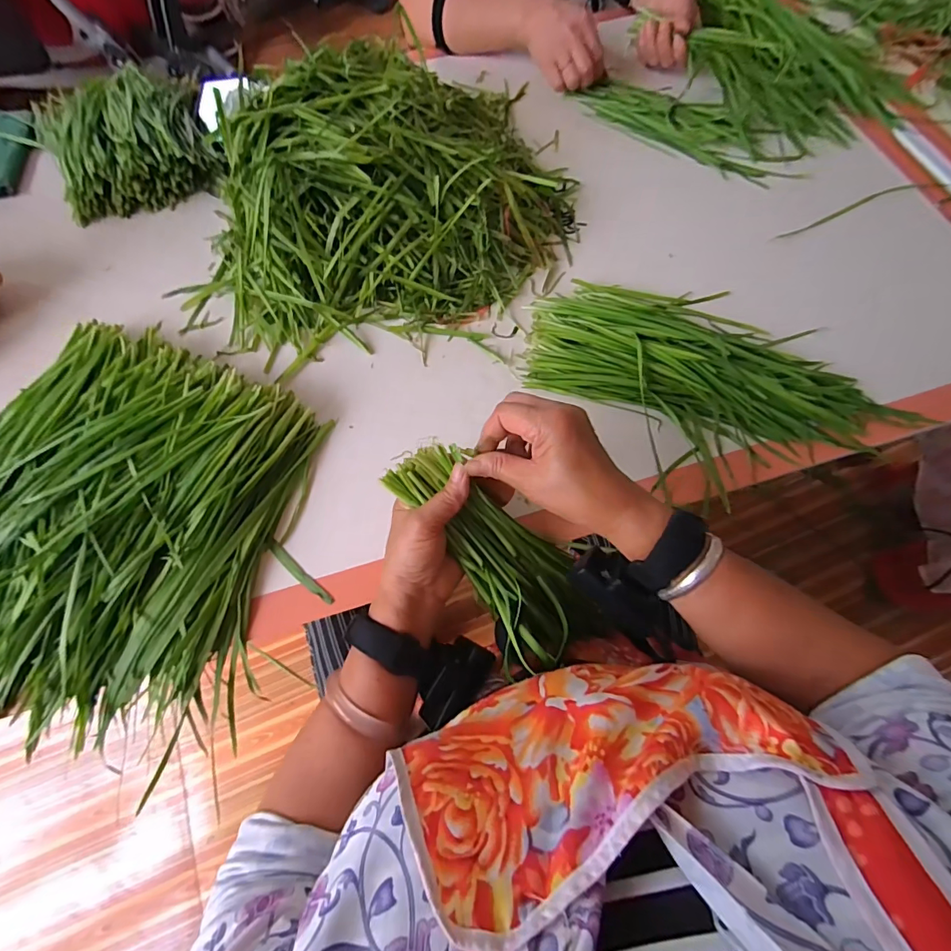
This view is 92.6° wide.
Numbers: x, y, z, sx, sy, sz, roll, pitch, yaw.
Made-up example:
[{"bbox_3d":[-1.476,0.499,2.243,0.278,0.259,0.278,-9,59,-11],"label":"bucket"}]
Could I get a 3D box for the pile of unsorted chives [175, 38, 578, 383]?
[{"bbox_3d":[-0.074,-0.327,0.499,0.328,0.117,0.478,27,72,12],"label":"pile of unsorted chives"}]

